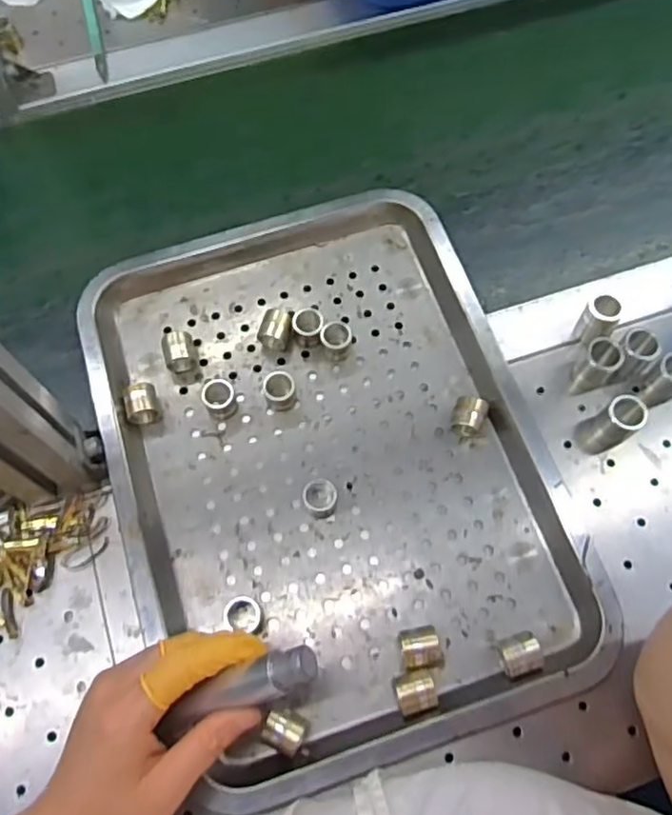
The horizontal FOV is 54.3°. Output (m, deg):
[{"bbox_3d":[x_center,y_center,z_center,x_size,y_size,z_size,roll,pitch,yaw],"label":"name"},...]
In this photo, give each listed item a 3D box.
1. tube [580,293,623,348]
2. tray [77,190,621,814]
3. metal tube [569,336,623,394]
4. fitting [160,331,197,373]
[{"bbox_3d":[0.172,-0.057,0.429,0.019,0.032,0.019,-17,66,-7],"label":"tube"},{"bbox_3d":[-0.006,0.029,0.404,0.244,0.035,0.333,-18,66,-7],"label":"tray"},{"bbox_3d":[0.167,-0.026,0.420,0.020,0.039,0.024,38,71,17],"label":"metal tube"},{"bbox_3d":[-0.102,-0.037,0.429,0.019,0.018,0.024,-11,65,-4],"label":"fitting"}]

